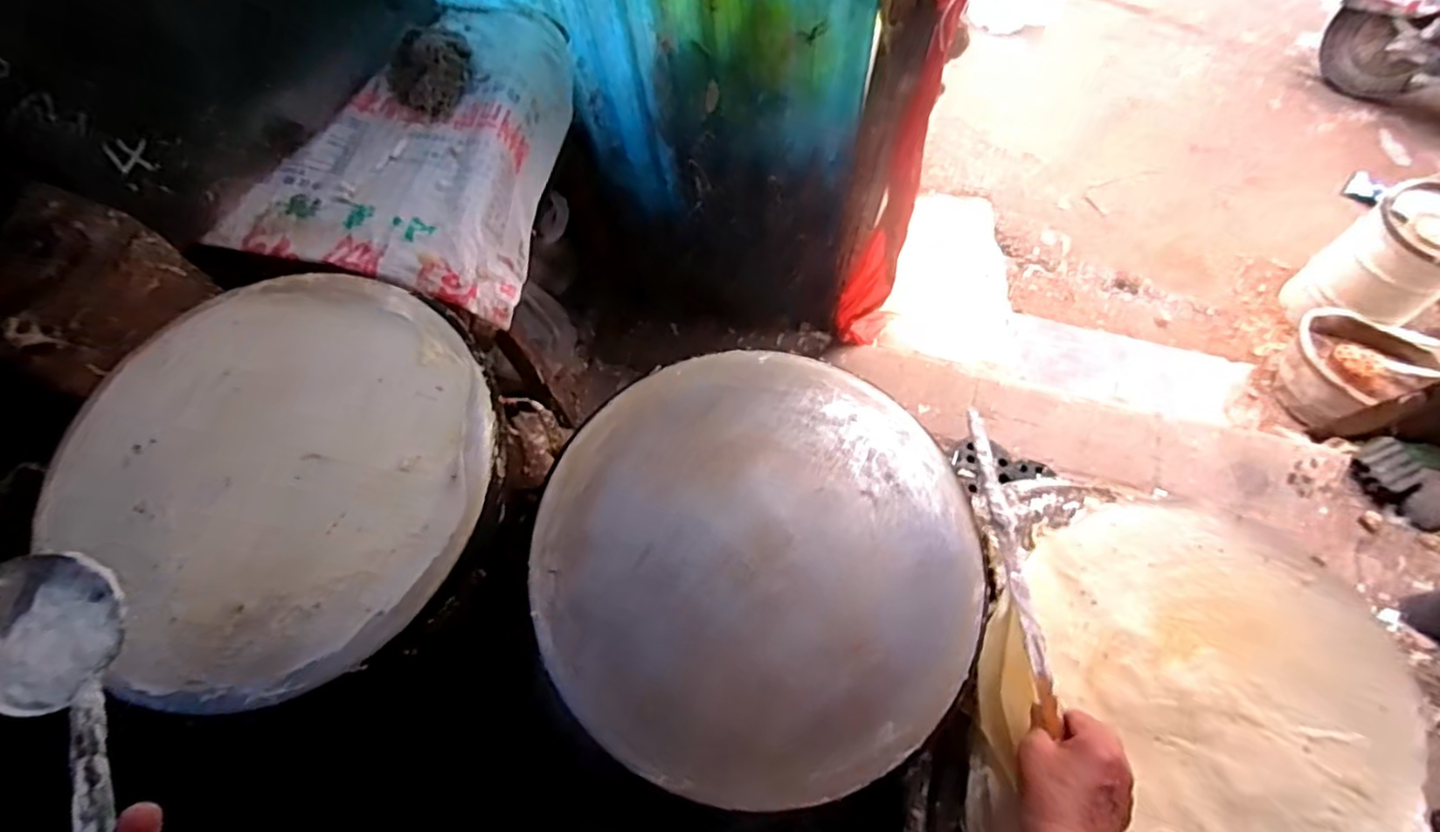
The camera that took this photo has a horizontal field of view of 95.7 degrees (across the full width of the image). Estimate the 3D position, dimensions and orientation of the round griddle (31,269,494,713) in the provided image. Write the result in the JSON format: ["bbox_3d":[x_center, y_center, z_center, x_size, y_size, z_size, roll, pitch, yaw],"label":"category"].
[{"bbox_3d":[-0.374,0.035,0.552,0.362,0.021,0.332,0,69,1],"label":"round griddle"}]

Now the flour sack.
[{"bbox_3d":[-0.394,-0.377,0.901,0.359,0.128,0.467,13,70,6],"label":"flour sack"}]

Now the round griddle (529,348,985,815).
[{"bbox_3d":[0.028,0.112,0.550,0.356,0.027,0.365,0,69,1],"label":"round griddle"}]

